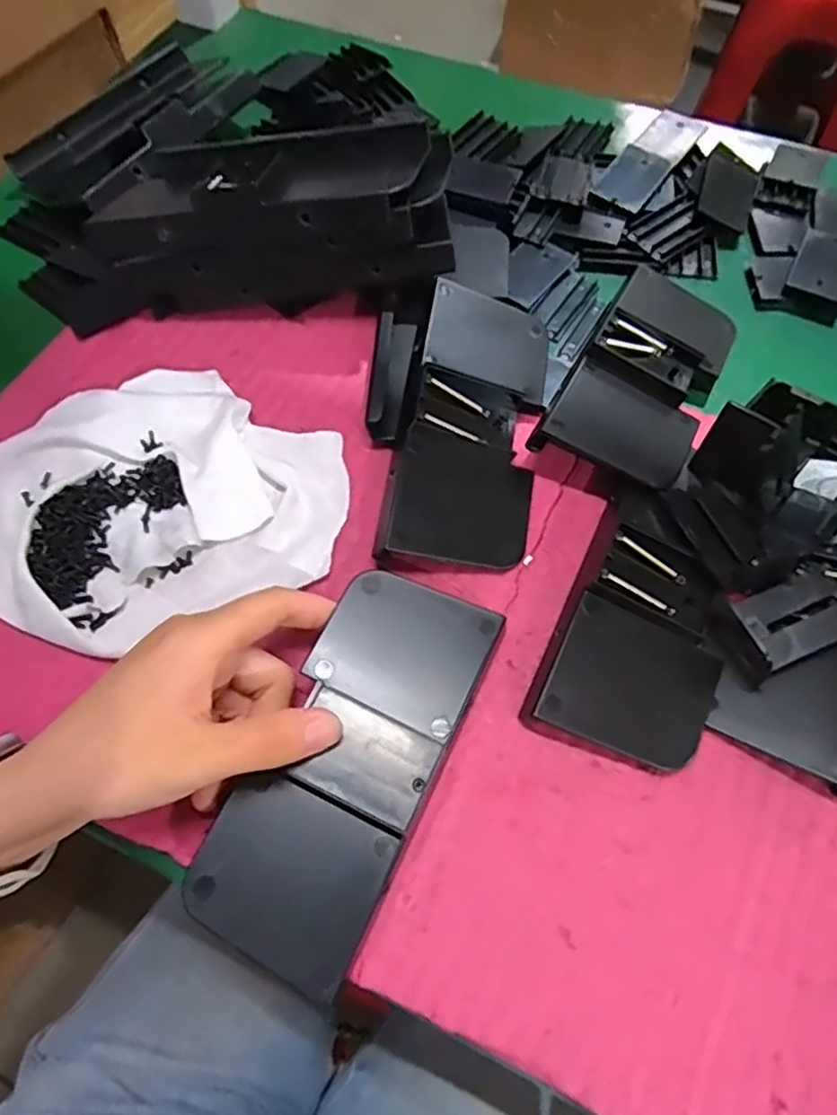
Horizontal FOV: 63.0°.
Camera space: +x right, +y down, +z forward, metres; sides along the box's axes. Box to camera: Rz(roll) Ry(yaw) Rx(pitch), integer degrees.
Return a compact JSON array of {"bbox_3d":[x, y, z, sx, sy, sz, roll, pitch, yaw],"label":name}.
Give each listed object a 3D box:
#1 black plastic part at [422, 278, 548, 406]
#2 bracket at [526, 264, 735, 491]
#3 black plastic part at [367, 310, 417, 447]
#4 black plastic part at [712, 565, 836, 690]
[{"bbox_3d":[0.039,-0.120,0.378,0.069,0.004,0.059,13,69,-12],"label":"black plastic part"},{"bbox_3d":[0.130,-0.105,0.380,0.072,0.033,0.161,26,68,13],"label":"bracket"},{"bbox_3d":[-0.015,-0.094,0.378,0.021,0.024,0.082,4,64,3],"label":"black plastic part"},{"bbox_3d":[0.166,0.029,0.310,0.056,0.020,0.037,-26,66,-11],"label":"black plastic part"}]

